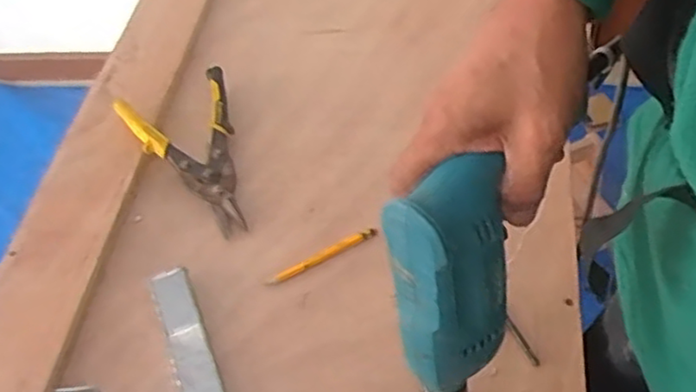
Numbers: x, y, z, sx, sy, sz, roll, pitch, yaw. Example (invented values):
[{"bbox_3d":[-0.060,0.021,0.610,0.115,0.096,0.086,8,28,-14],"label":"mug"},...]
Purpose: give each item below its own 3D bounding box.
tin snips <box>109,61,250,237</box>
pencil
[{"bbox_3d":[-0.167,-0.050,0.746,0.127,0.029,0.220,-24,56,-13],"label":"tin snips"},{"bbox_3d":[-0.027,0.061,0.670,0.120,0.011,0.010,-23,56,-13],"label":"pencil"}]

